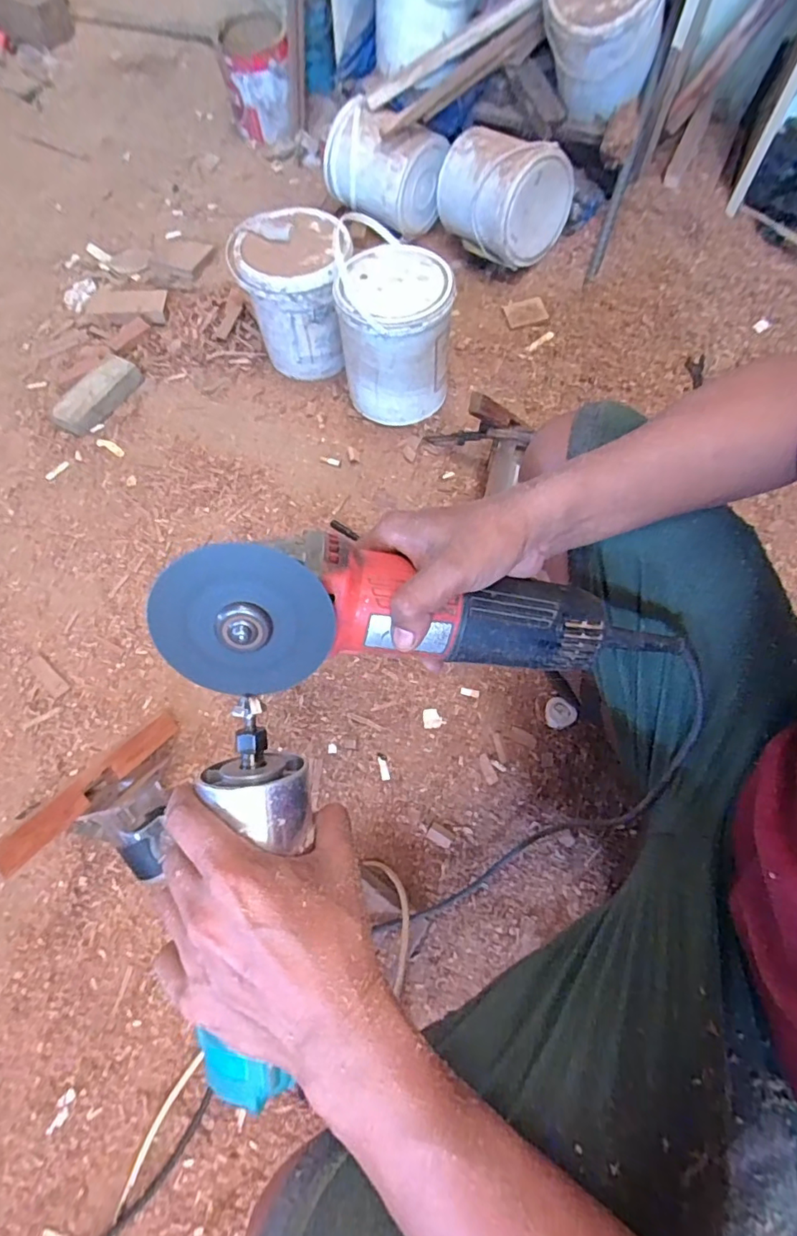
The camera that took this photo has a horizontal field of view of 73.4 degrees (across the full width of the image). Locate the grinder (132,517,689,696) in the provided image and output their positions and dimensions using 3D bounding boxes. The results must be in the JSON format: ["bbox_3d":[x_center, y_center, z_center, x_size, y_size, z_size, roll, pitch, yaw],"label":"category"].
[{"bbox_3d":[0.029,-0.003,0.315,0.316,0.077,0.071,4,62,-16],"label":"grinder"}]

